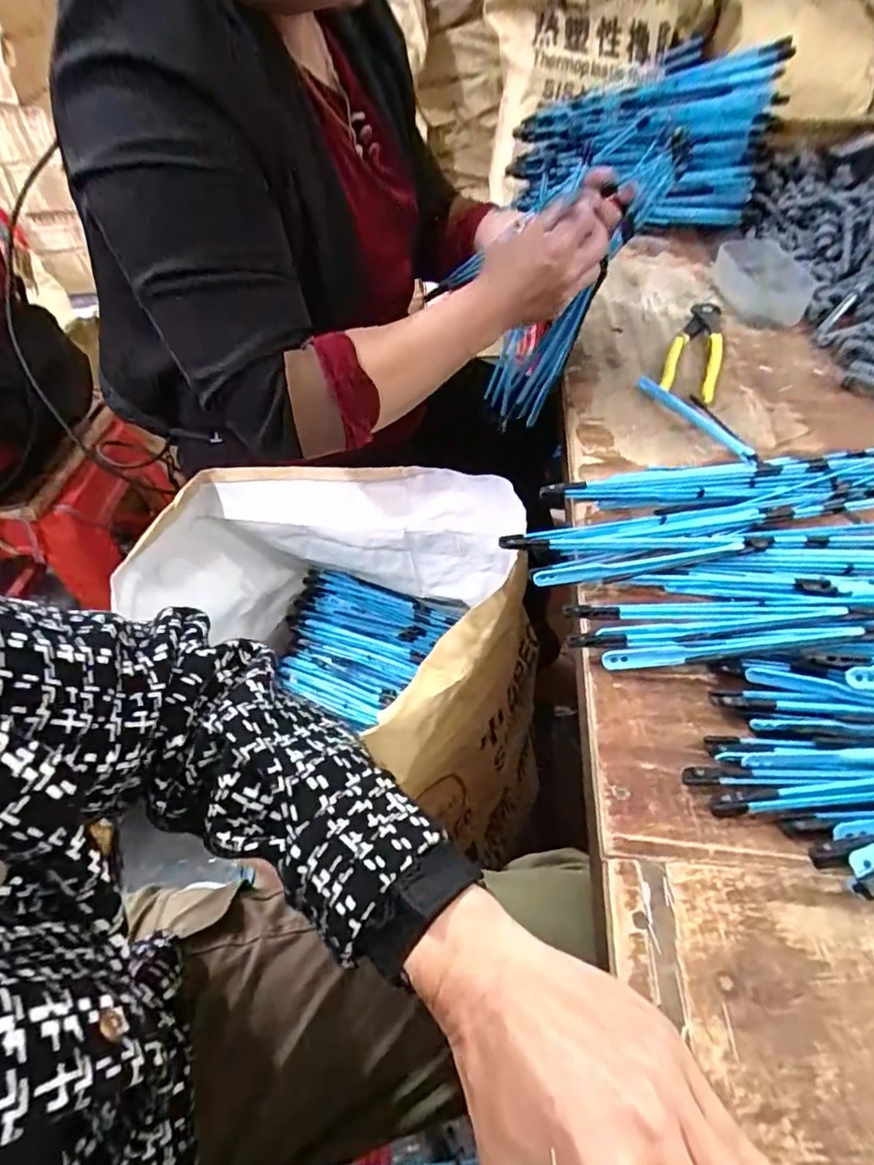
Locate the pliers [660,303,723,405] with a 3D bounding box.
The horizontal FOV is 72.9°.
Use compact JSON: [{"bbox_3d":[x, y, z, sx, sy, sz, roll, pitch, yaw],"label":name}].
[{"bbox_3d":[0.258,-0.234,0.588,0.049,0.010,0.178,16,54,17],"label":"pliers"}]

